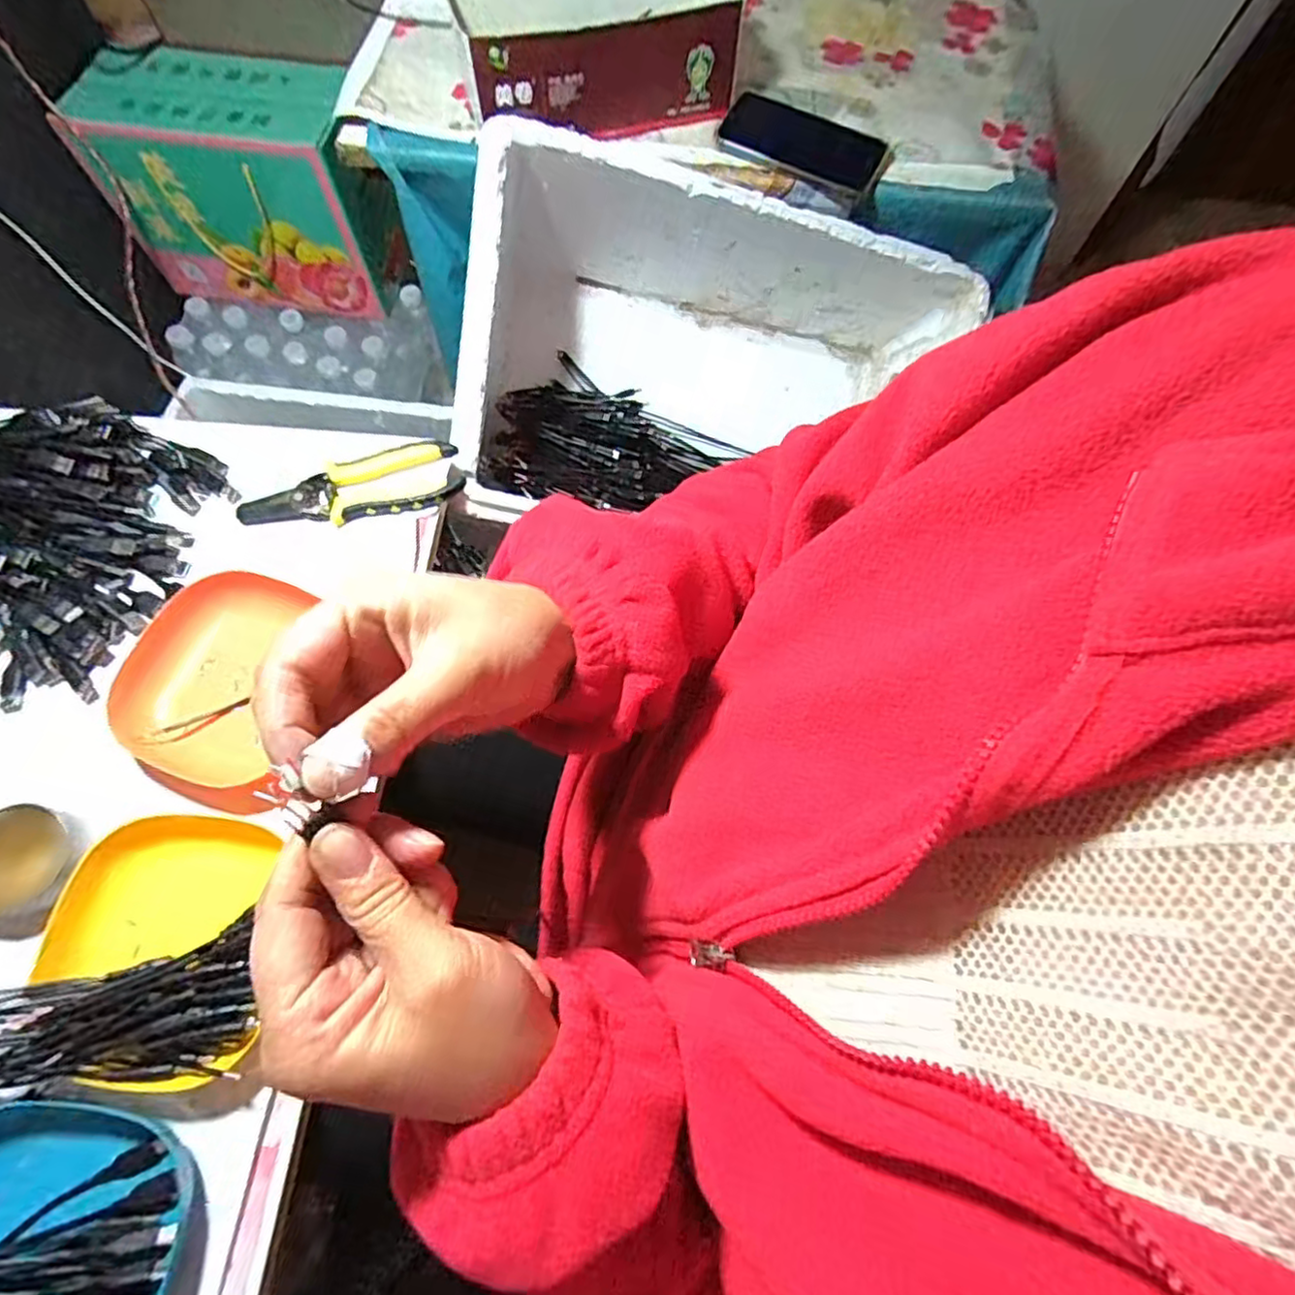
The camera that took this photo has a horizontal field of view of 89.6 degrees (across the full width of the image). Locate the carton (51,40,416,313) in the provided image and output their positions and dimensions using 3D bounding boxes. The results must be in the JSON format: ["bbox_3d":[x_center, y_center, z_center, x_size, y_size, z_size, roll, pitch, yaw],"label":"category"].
[{"bbox_3d":[-0.511,-0.612,0.880,0.353,0.235,0.148,8,68,1],"label":"carton"}]

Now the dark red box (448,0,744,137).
[{"bbox_3d":[-0.051,-0.596,0.637,0.253,0.090,0.160,-15,69,-8],"label":"dark red box"}]

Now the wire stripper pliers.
[{"bbox_3d":[-0.233,-0.124,0.510,0.168,0.016,0.055,-11,69,-6],"label":"wire stripper pliers"}]

